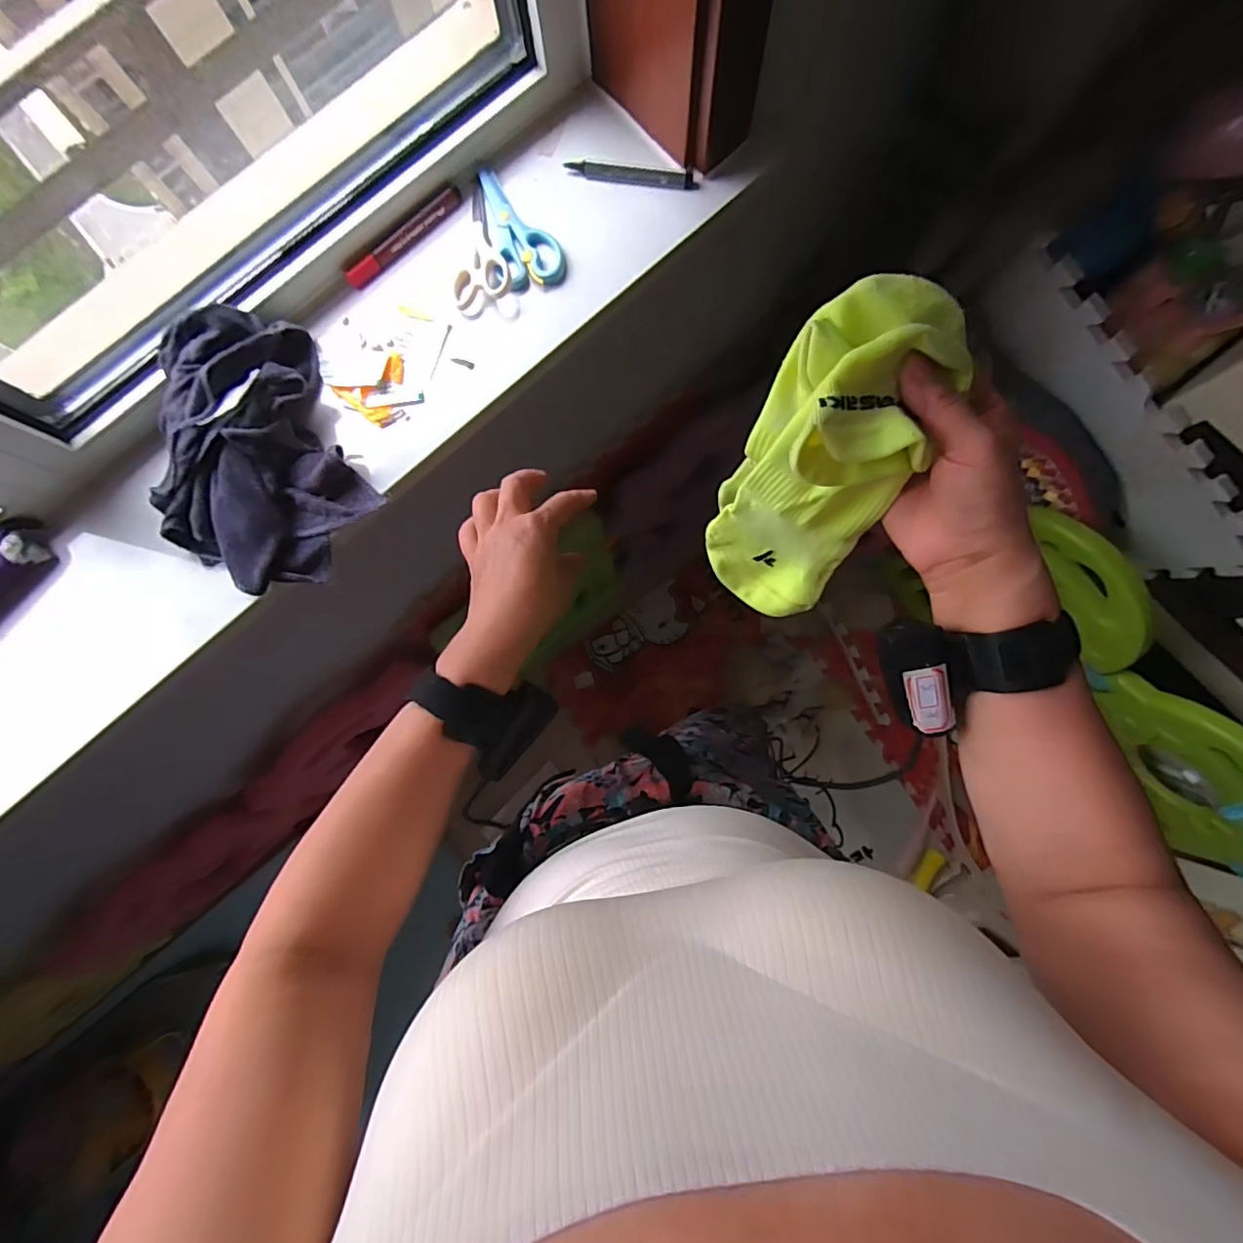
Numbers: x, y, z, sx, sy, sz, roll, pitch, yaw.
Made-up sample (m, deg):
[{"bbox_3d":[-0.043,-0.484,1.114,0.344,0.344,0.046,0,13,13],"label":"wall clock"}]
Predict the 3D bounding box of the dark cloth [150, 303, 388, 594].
[{"bbox_3d":[-0.308,-0.135,0.446,0.160,0.063,0.210,-26,81,0],"label":"dark cloth"}]

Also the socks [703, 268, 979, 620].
[{"bbox_3d":[0.116,-0.082,0.334,0.094,0.208,0.074,21,52,6],"label":"socks"}]

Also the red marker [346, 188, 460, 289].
[{"bbox_3d":[-0.193,-0.342,0.487,0.124,0.009,0.013,-43,81,-3],"label":"red marker"}]

